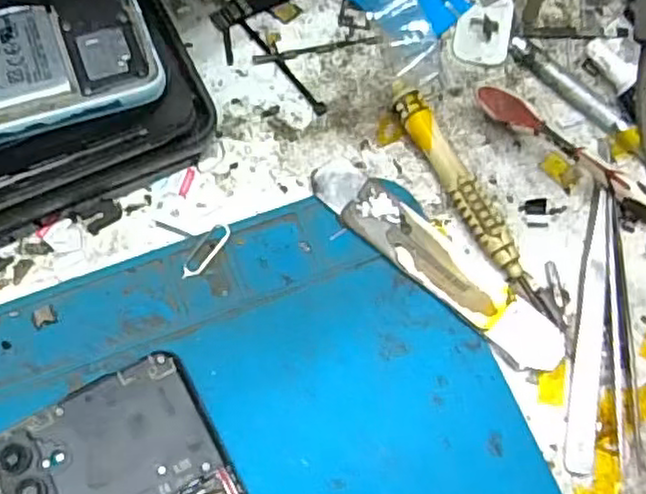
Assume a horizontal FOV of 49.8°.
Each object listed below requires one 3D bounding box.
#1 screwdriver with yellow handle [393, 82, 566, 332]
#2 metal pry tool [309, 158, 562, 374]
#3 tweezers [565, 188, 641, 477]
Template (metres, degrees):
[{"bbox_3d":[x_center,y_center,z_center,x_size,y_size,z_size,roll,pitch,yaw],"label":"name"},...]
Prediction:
[{"bbox_3d":[0.058,-0.017,0.278,0.011,0.014,0.114,-26,73,-12],"label":"screwdriver with yellow handle"},{"bbox_3d":[0.044,0.006,0.270,0.114,0.007,0.023,41,73,11],"label":"metal pry tool"},{"bbox_3d":[0.108,0.031,0.265,0.026,0.008,0.107,9,70,0],"label":"tweezers"}]

